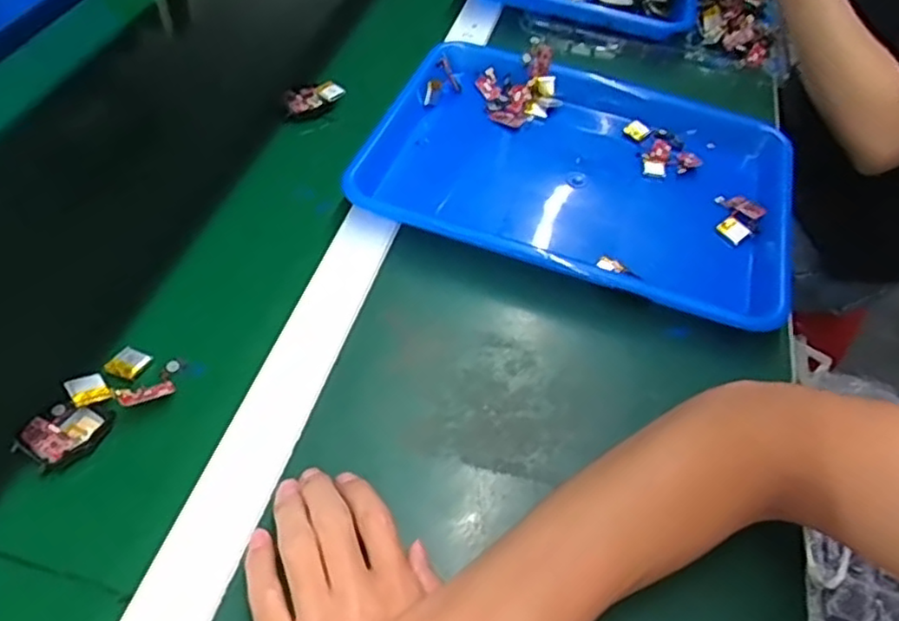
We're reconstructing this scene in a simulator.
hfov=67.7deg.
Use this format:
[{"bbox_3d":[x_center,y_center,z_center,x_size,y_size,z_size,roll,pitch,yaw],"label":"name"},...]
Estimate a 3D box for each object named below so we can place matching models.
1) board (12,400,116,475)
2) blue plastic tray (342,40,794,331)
[{"bbox_3d":[-0.220,0.069,0.384,0.037,0.008,0.044,32,55,20],"label":"board"},{"bbox_3d":[0.112,-0.116,0.561,0.339,0.041,0.241,18,52,10],"label":"blue plastic tray"}]

